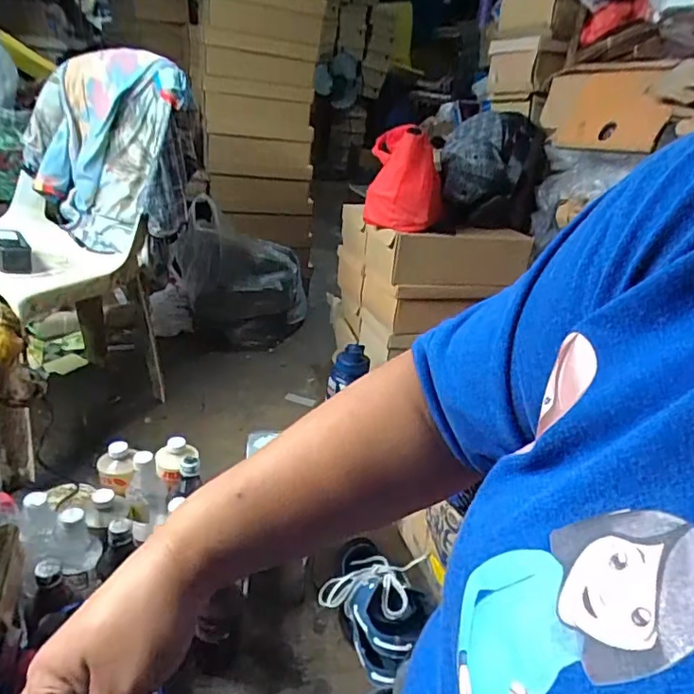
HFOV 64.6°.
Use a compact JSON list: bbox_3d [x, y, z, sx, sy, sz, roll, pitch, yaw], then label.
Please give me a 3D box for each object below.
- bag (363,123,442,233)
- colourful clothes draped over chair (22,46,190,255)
[{"bbox_3d":[0.119,-0.331,1.080,0.148,0.187,0.138,9,26,3],"label":"bag"},{"bbox_3d":[-0.505,-0.411,1.154,0.399,0.401,0.098,15,11,24],"label":"colourful clothes draped over chair"}]

